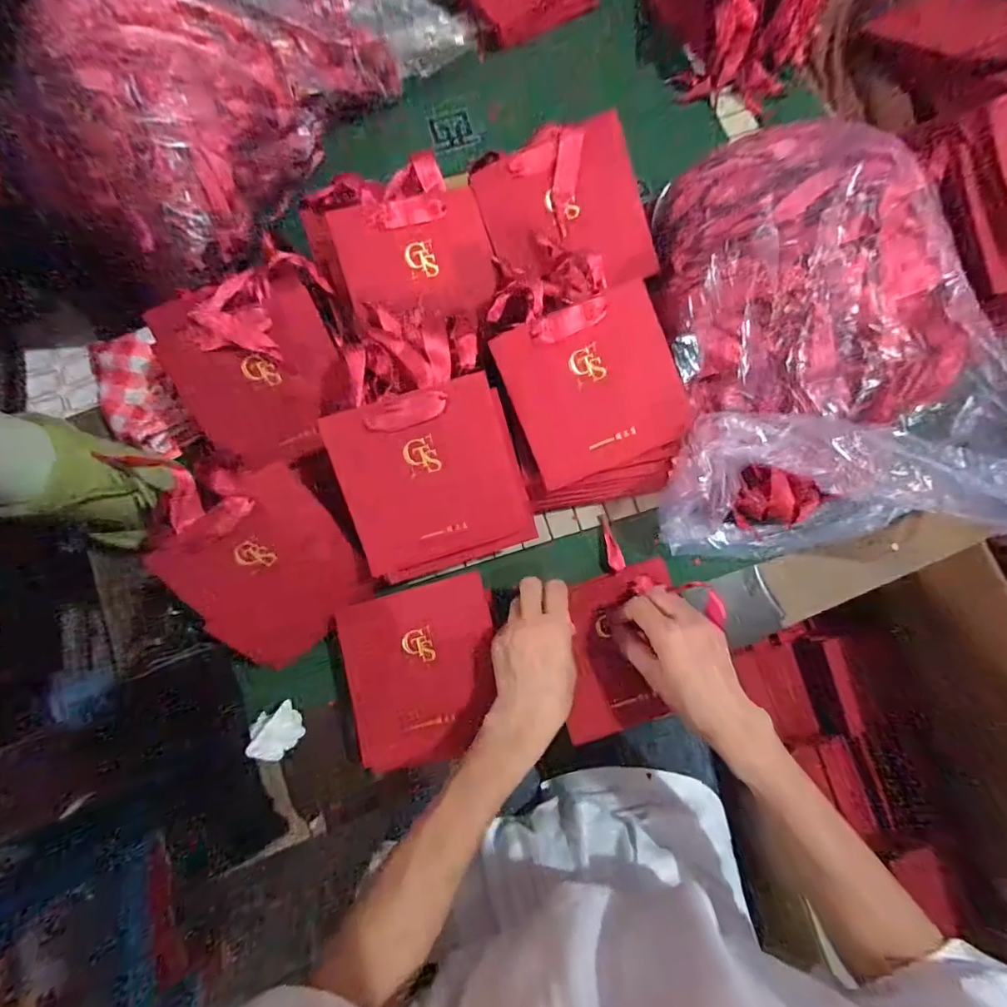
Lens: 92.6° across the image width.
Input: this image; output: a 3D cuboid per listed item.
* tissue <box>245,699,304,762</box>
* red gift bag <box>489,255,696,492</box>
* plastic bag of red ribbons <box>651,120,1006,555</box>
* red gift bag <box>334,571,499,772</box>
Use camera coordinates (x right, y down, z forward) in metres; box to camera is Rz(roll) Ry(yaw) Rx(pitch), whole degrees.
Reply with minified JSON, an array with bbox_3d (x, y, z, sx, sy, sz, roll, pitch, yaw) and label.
[{"bbox_3d":[-0.214,0.217,0.453,0.042,0.033,0.044,-24,78,-4],"label":"tissue"},{"bbox_3d":[0.075,-0.110,0.413,0.139,0.010,0.158,-22,96,1],"label":"red gift bag"},{"bbox_3d":[0.280,-0.150,0.442,0.255,0.143,0.376,0,77,1],"label":"plastic bag of red ribbons"},{"bbox_3d":[-0.070,0.148,0.428,0.134,0.008,0.143,-14,77,-2],"label":"red gift bag"}]

